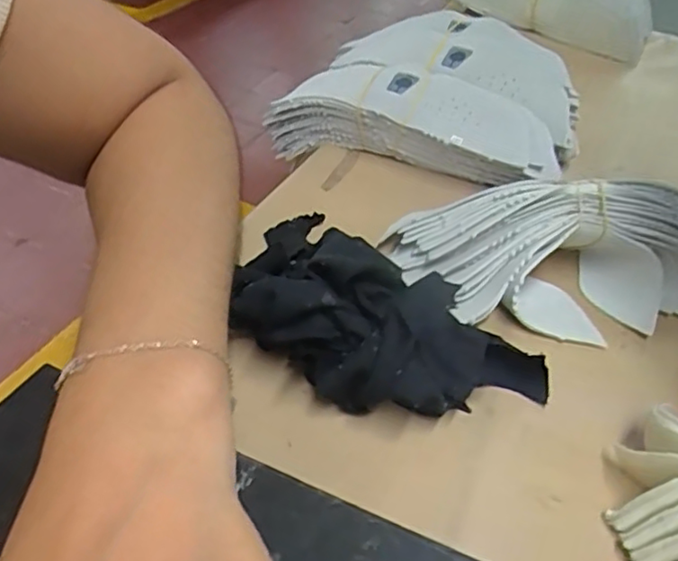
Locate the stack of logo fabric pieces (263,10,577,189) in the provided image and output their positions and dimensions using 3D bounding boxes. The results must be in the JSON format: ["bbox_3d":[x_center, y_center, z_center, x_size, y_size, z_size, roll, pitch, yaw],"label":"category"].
[{"bbox_3d":[0.075,-0.145,0.487,0.213,0.069,0.172,21,45,19],"label":"stack of logo fabric pieces"}]

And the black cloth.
[{"bbox_3d":[0.022,0.022,0.289,0.146,0.055,0.071,19,44,16],"label":"black cloth"}]

